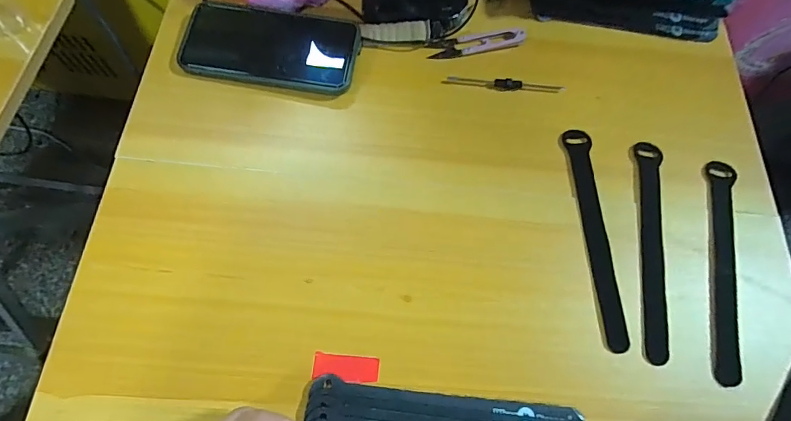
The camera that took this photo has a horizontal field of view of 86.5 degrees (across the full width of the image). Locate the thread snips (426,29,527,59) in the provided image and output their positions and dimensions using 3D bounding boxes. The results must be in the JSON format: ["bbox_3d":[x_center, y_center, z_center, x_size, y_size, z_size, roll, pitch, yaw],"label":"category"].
[{"bbox_3d":[0.080,-0.168,0.421,0.098,0.006,0.026,-13,71,-8],"label":"thread snips"}]

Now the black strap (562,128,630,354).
[{"bbox_3d":[0.172,0.017,0.360,0.023,0.004,0.194,-1,70,-4],"label":"black strap"}]

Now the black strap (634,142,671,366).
[{"bbox_3d":[0.218,0.029,0.359,0.022,0.007,0.192,11,69,-3],"label":"black strap"}]

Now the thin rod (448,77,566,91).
[{"bbox_3d":[0.107,-0.122,0.406,0.110,0.006,0.009,6,69,-1],"label":"thin rod"}]

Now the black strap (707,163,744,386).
[{"bbox_3d":[0.278,0.046,0.356,0.021,0.006,0.193,14,69,2],"label":"black strap"}]

